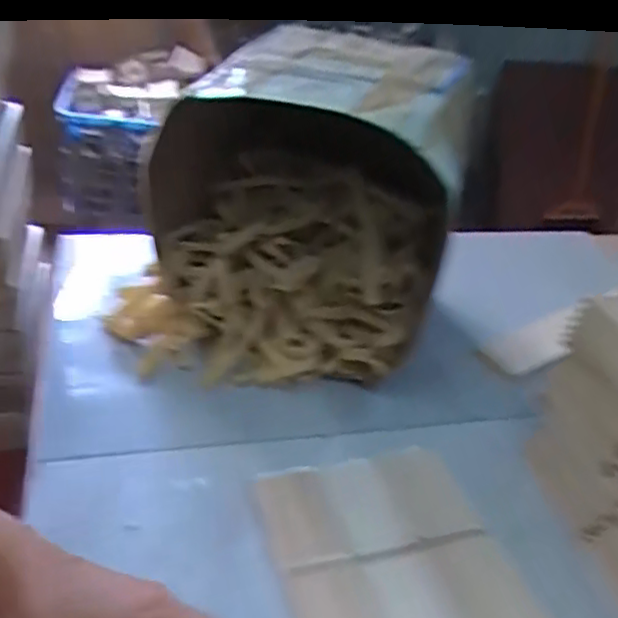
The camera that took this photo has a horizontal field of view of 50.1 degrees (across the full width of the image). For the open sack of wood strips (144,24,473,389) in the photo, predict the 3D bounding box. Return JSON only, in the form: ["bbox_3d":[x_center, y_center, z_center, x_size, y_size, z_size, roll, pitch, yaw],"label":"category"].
[{"bbox_3d":[-0.014,-0.120,0.697,0.303,0.283,0.304,2,33,-8],"label":"open sack of wood strips"}]

